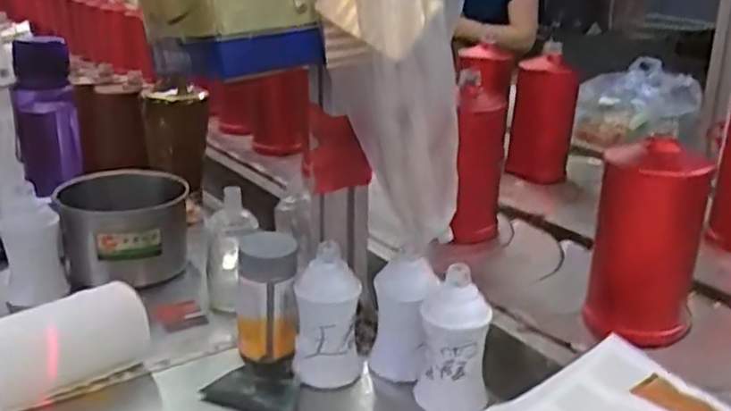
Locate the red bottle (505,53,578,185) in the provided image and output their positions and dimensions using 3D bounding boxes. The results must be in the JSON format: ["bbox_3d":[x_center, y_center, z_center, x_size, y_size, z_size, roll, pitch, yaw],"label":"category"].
[{"bbox_3d":[0.255,-0.122,1.021,0.087,0.166,0.076,9,24,20],"label":"red bottle"}]

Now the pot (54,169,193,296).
[{"bbox_3d":[-0.268,0.030,0.793,0.135,0.098,0.129,-9,24,-22],"label":"pot"}]

